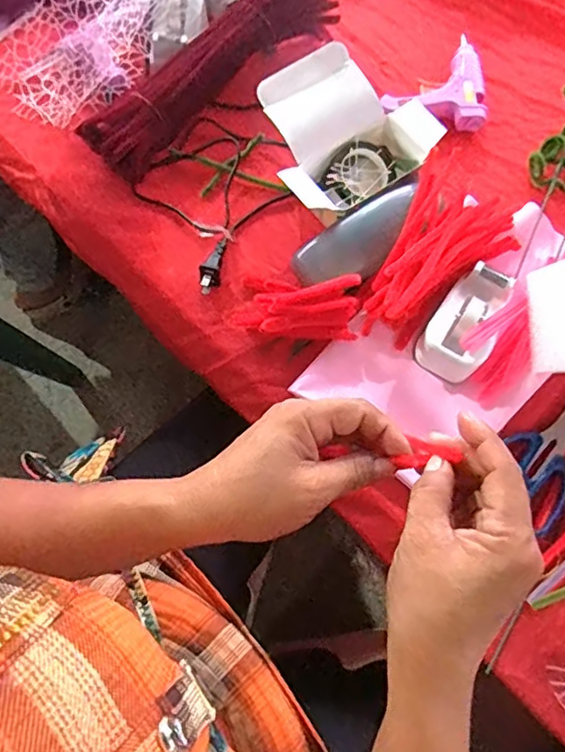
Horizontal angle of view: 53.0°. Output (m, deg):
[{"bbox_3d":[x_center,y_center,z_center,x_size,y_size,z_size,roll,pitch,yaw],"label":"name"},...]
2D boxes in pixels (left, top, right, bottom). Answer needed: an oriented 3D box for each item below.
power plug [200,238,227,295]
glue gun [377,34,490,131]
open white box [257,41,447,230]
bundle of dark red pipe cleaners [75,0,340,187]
[{"bbox_3d":[-0.062,-0.103,0.524,0.016,0.023,0.058,14,61,5],"label":"power plug"},{"bbox_3d":[0.157,-0.303,0.589,0.103,0.028,0.098,5,72,2],"label":"glue gun"},{"bbox_3d":[0.059,-0.228,0.537,0.168,0.071,0.137,-36,75,-10],"label":"open white box"},{"bbox_3d":[-0.075,-0.310,0.569,0.288,0.069,0.076,-42,76,-12],"label":"bundle of dark red pipe cleaners"}]

